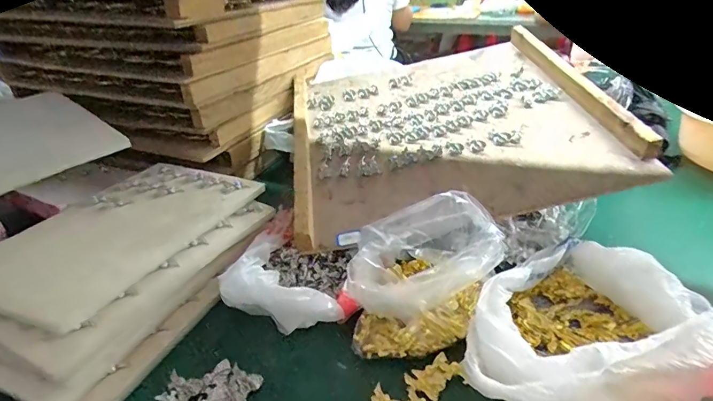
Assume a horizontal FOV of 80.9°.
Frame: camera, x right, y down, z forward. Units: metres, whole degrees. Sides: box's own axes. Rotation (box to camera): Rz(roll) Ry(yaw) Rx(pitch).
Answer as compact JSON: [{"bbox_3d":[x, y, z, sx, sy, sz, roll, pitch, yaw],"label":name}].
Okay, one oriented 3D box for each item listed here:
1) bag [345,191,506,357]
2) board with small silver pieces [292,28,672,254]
[{"bbox_3d":[0.059,0.063,0.375,0.134,0.100,0.101,-8,31,-9],"label":"bag"},{"bbox_3d":[0.111,-0.120,0.574,0.395,0.047,0.389,-12,43,1],"label":"board with small silver pieces"}]

